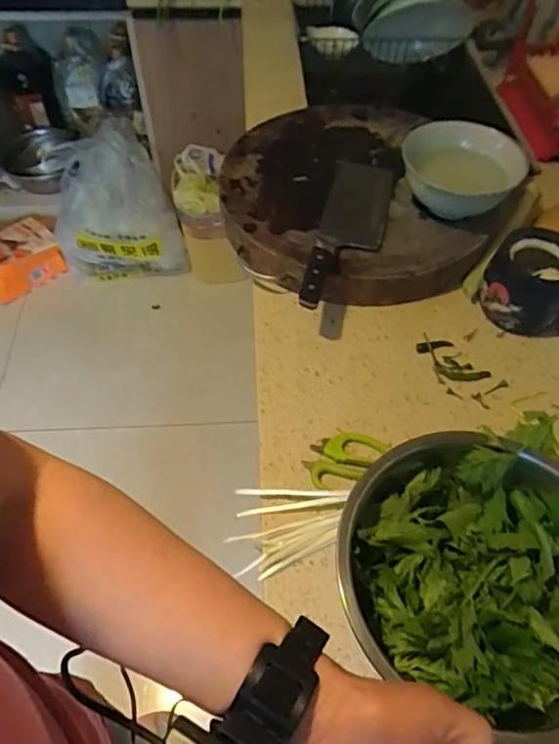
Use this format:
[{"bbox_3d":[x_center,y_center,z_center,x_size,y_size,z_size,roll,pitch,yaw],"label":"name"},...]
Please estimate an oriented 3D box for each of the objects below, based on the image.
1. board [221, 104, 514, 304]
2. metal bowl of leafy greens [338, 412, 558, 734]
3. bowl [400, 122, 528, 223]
[{"bbox_3d":[0.104,-0.249,0.790,0.380,0.056,0.380,1,54,-1],"label":"board"},{"bbox_3d":[0.174,0.169,0.468,0.237,0.101,0.217,1,54,-1],"label":"metal bowl of leafy greens"},{"bbox_3d":[0.237,-0.264,0.730,0.149,0.060,0.149,1,54,-1],"label":"bowl"}]

